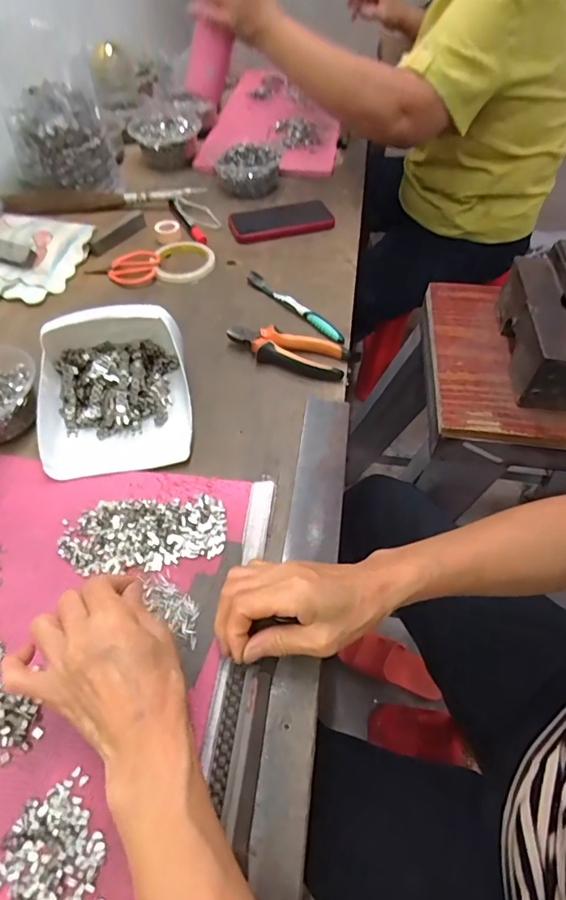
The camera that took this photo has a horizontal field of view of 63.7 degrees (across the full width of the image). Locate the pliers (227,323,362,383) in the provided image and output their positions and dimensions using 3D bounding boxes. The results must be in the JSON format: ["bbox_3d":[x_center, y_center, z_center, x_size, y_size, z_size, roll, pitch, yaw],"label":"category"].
[{"bbox_3d":[0.008,-0.119,0.562,0.157,0.029,0.053,18,55,9],"label":"pliers"}]

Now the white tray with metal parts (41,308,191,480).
[{"bbox_3d":[-0.180,-0.072,0.481,0.155,0.083,0.177,-9,54,-5],"label":"white tray with metal parts"}]

